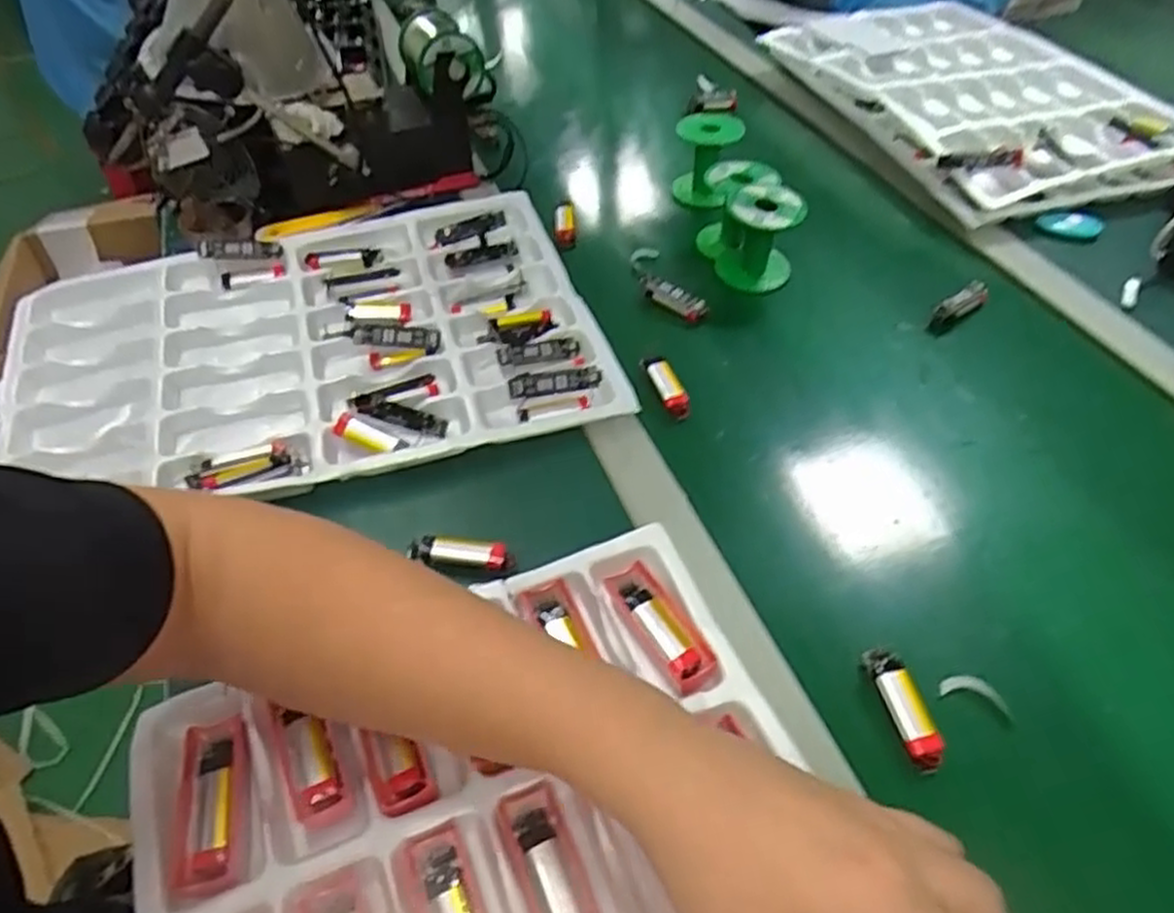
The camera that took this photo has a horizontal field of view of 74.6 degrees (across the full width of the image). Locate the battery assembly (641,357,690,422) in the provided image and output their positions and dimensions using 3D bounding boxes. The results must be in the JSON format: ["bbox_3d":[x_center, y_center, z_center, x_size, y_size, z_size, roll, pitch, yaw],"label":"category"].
[{"bbox_3d":[0.061,-0.056,0.603,0.020,0.020,0.057,-17,62,-18],"label":"battery assembly"}]

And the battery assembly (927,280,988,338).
[{"bbox_3d":[0.326,-0.133,0.677,0.088,0.014,0.021,-32,54,-26],"label":"battery assembly"}]

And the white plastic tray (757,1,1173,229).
[{"bbox_3d":[0.470,-0.438,0.933,0.341,0.061,0.483,-13,48,-11],"label":"white plastic tray"}]

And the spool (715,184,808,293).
[{"bbox_3d":[0.157,-0.195,0.704,0.066,0.085,0.055,11,48,10],"label":"spool"}]

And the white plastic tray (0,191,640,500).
[{"bbox_3d":[-0.227,-0.090,0.623,0.454,0.044,0.315,-13,48,-11],"label":"white plastic tray"}]

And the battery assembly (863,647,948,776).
[{"bbox_3d":[0.173,0.137,0.424,0.020,0.017,0.065,-7,47,-6],"label":"battery assembly"}]

